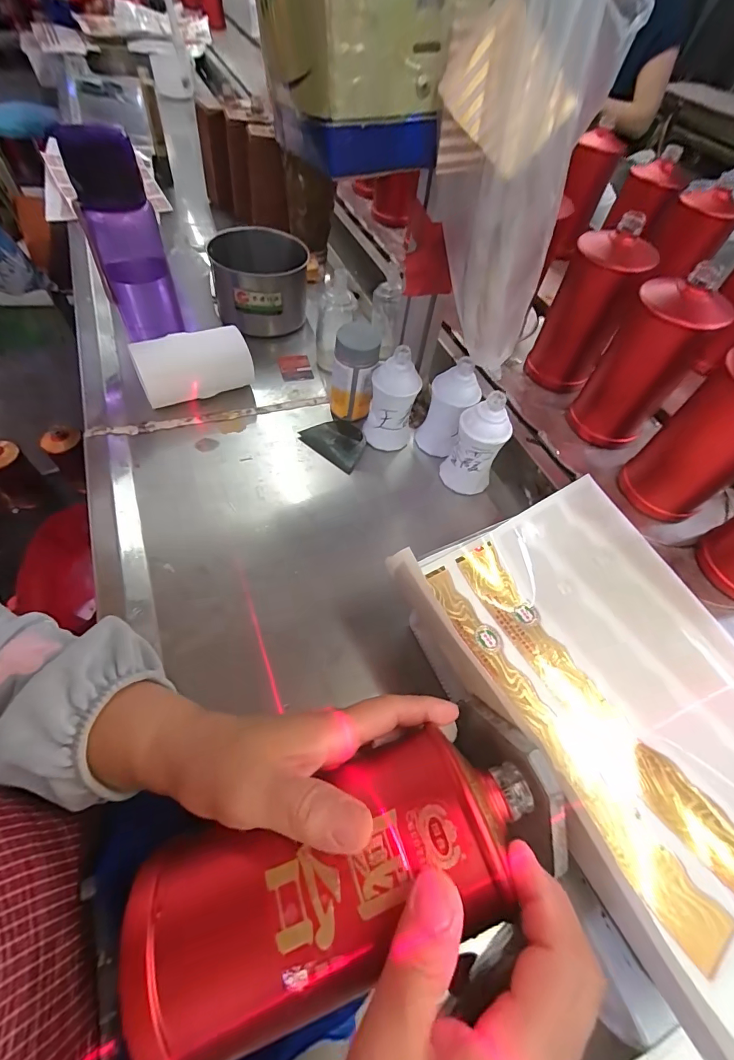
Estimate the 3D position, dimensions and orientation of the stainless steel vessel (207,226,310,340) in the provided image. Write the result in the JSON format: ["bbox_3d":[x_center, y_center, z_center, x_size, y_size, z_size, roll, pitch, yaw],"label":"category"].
[{"bbox_3d":[-0.155,-0.362,0.614,0.134,0.096,0.131,-4,58,-6],"label":"stainless steel vessel"}]

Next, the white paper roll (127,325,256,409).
[{"bbox_3d":[-0.213,-0.197,0.516,0.137,0.066,0.064,-25,62,-18],"label":"white paper roll"}]

